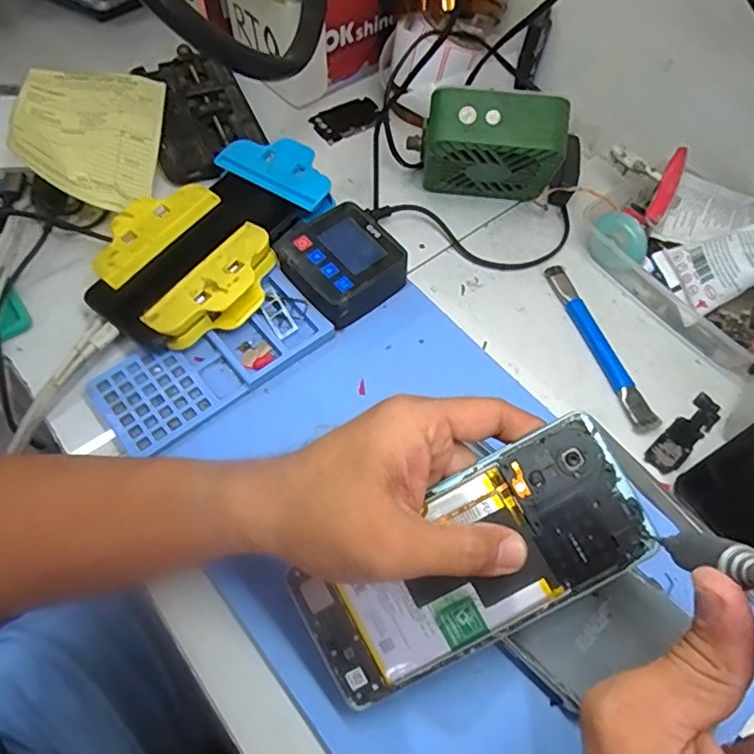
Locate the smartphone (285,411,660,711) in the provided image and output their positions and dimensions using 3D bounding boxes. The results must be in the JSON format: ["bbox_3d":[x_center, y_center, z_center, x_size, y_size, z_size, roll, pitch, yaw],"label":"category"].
[{"bbox_3d":[0.044,0.088,0.268,0.164,0.005,0.073,-30,84,0],"label":"smartphone"}]

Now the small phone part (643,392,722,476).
[{"bbox_3d":[0.202,0.036,0.369,0.070,0.004,0.020,-37,68,-21],"label":"small phone part"}]

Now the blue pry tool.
[{"bbox_3d":[0.155,-0.024,0.399,0.017,0.009,0.138,-15,62,-10],"label":"blue pry tool"}]

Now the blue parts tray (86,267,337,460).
[{"bbox_3d":[-0.106,-0.011,0.372,0.148,0.016,0.066,-33,66,-19],"label":"blue parts tray"}]

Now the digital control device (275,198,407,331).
[{"bbox_3d":[-0.027,-0.078,0.402,0.071,0.038,0.072,-35,67,-20],"label":"digital control device"}]

